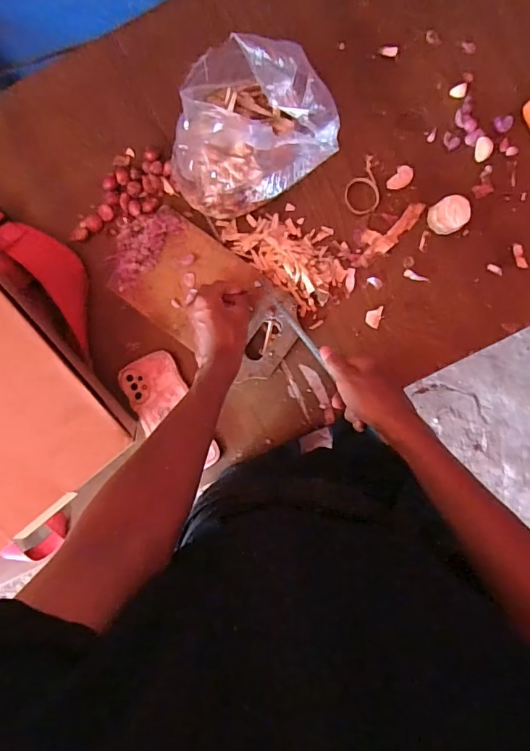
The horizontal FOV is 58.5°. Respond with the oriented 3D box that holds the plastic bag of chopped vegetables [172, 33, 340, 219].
[{"bbox_3d":[-0.006,-0.268,0.524,0.161,0.191,0.142,9,90,2],"label":"plastic bag of chopped vegetables"}]

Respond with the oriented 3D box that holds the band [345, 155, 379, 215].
[{"bbox_3d":[0.125,-0.250,0.619,0.044,0.005,0.074,-7,91,2],"label":"band"}]

